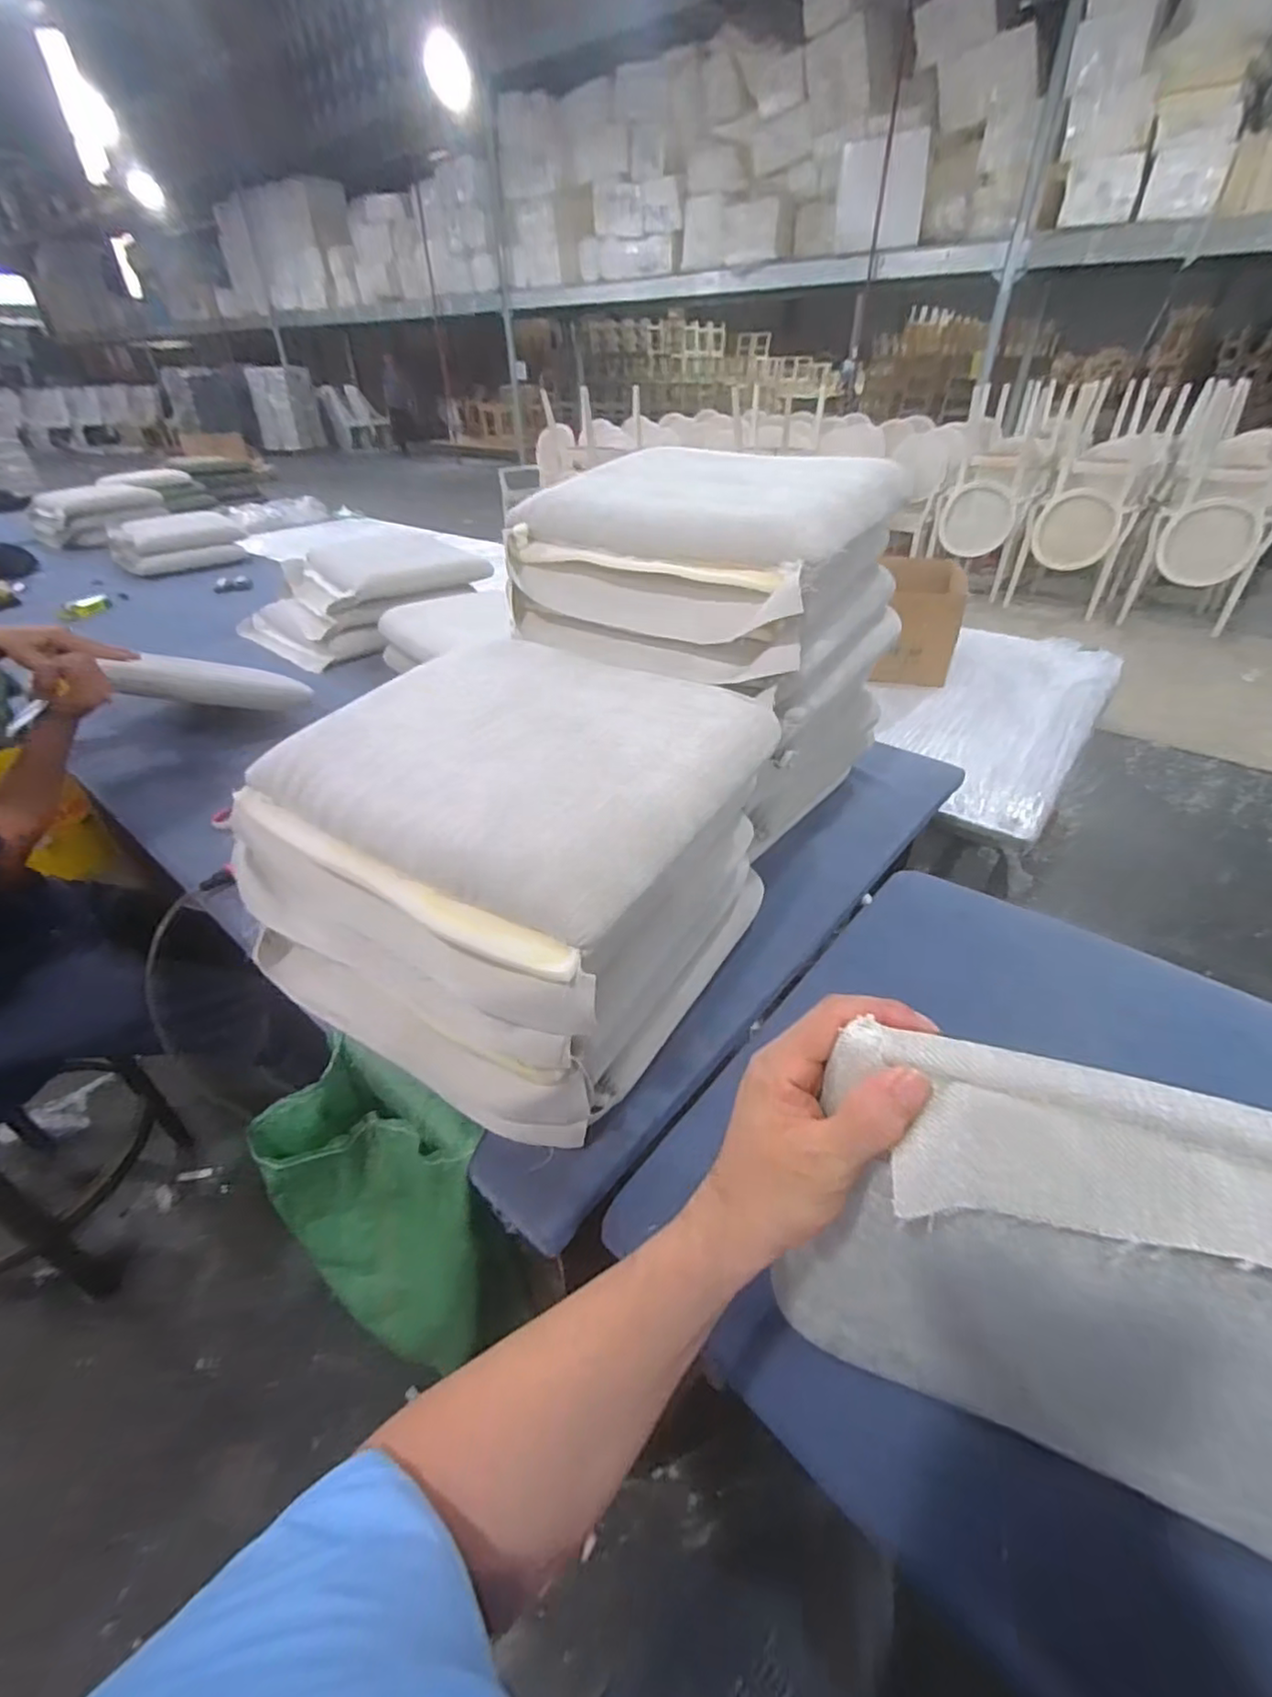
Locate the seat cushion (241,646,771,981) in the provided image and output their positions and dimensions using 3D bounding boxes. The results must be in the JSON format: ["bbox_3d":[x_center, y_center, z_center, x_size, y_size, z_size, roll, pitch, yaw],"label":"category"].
[{"bbox_3d":[-0.116,-0.090,0.669,0.428,0.089,0.377,20,42,27],"label":"seat cushion"}]

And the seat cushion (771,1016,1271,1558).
[{"bbox_3d":[0.289,0.253,0.322,0.408,0.292,0.066,14,40,18],"label":"seat cushion"}]

